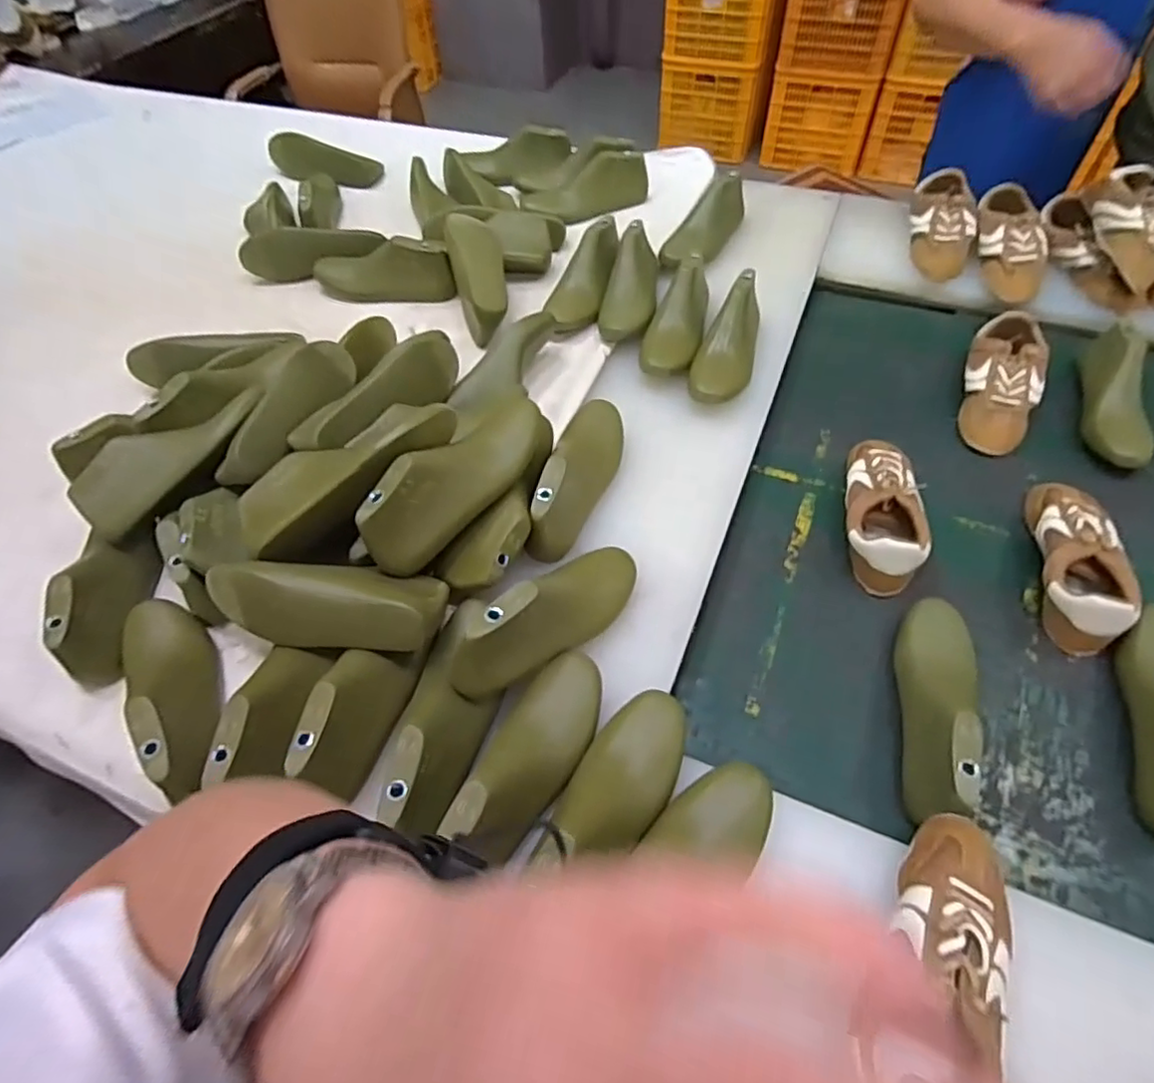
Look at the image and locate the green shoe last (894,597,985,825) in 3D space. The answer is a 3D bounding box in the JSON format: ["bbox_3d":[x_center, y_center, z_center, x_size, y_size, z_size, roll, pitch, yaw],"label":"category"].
[{"bbox_3d":[0.353,0.150,0.598,0.075,0.082,0.242,16,57,14],"label":"green shoe last"}]

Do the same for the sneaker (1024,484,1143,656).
[{"bbox_3d":[0.558,0.011,0.701,0.082,0.064,0.224,12,56,11],"label":"sneaker"}]

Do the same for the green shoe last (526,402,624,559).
[{"bbox_3d":[0.004,-0.088,0.729,0.072,0.077,0.244,12,57,12],"label":"green shoe last"}]

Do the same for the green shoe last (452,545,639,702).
[{"bbox_3d":[-0.020,0.062,0.615,0.237,0.095,0.068,-27,57,-36],"label":"green shoe last"}]

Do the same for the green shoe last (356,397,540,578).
[{"bbox_3d":[-0.120,-0.071,0.643,0.073,0.082,0.240,35,63,24],"label":"green shoe last"}]

